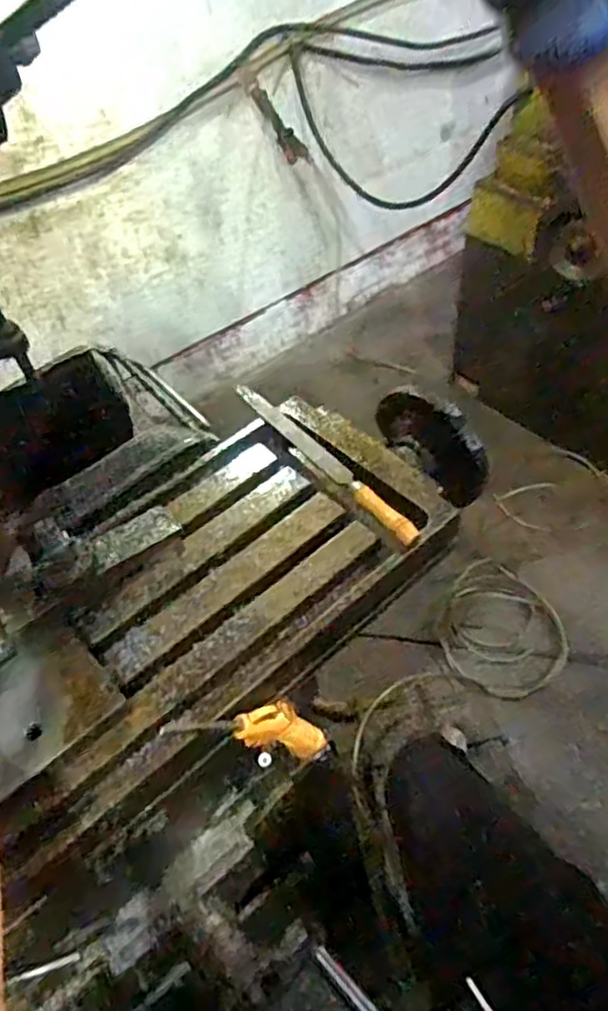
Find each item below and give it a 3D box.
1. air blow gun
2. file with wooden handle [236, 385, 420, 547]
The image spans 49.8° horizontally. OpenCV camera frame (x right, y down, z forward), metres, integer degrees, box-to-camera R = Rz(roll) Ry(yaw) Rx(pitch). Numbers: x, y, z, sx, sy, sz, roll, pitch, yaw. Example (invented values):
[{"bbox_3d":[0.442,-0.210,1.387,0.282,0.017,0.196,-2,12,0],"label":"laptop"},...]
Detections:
[{"bbox_3d":[-0.031,0.183,0.537,0.053,0.195,0.023,-41,53,7],"label":"air blow gun"},{"bbox_3d":[0.014,-0.051,0.662,0.020,0.018,0.288,-32,54,-19],"label":"file with wooden handle"}]

